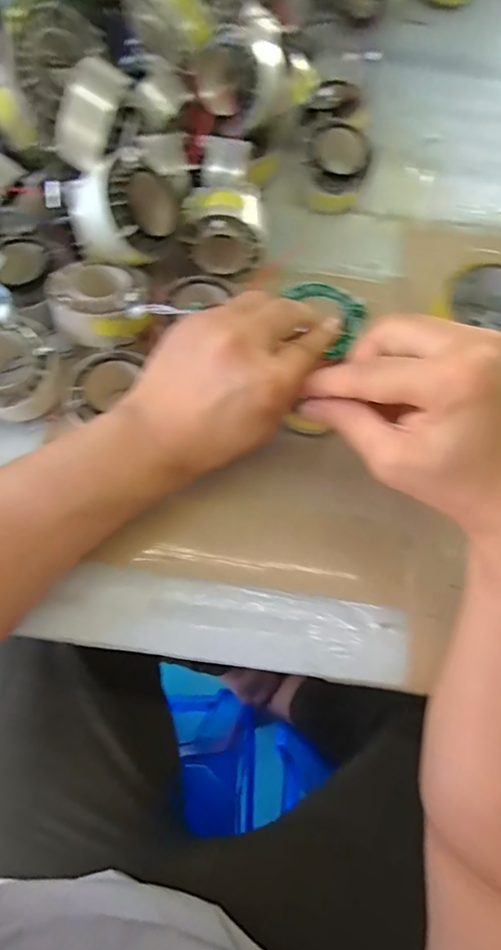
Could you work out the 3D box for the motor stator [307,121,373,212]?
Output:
[{"bbox_3d":[0.072,-0.261,0.424,0.059,0.053,0.054,12,69,2],"label":"motor stator"}]

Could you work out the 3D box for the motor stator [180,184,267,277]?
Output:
[{"bbox_3d":[-0.020,-0.186,0.374,0.062,0.053,0.043,-8,70,-6],"label":"motor stator"}]

